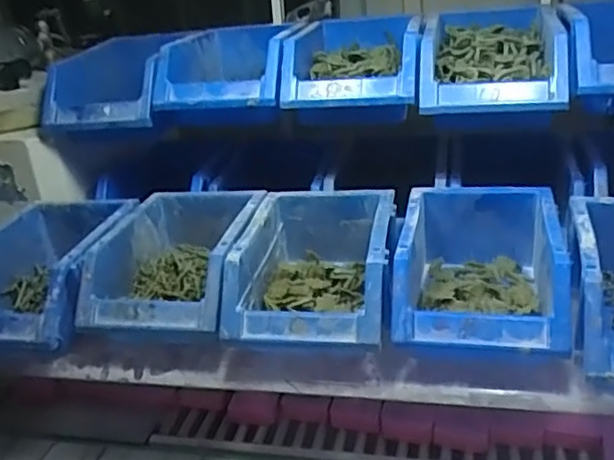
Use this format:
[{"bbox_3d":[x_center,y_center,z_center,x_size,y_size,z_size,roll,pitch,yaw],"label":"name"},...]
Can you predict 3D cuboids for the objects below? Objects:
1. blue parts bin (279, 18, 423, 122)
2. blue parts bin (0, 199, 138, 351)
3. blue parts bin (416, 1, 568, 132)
[{"bbox_3d":[0.053,-0.166,0.637,0.123,0.067,0.180,1,25,13],"label":"blue parts bin"},{"bbox_3d":[-0.237,0.038,0.580,0.125,0.069,0.180,3,26,17],"label":"blue parts bin"},{"bbox_3d":[0.177,-0.163,0.603,0.121,0.067,0.200,2,25,15],"label":"blue parts bin"}]

